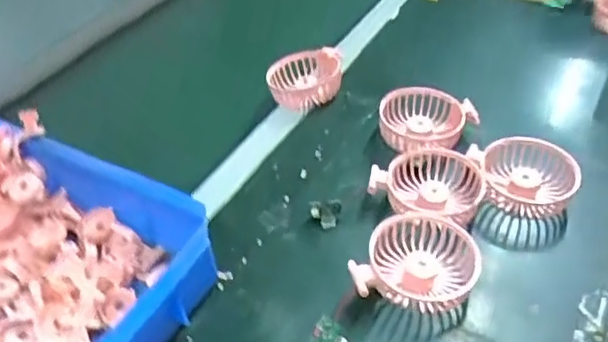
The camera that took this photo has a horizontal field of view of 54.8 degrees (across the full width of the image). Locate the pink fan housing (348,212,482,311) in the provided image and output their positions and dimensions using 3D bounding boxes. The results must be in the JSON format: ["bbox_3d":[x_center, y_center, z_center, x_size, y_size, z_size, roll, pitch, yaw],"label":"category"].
[{"bbox_3d":[0.097,0.080,0.499,0.092,0.037,0.103,22,48,28],"label":"pink fan housing"}]

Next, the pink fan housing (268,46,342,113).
[{"bbox_3d":[0.000,-0.114,0.718,0.089,0.037,0.088,0,41,6],"label":"pink fan housing"}]

